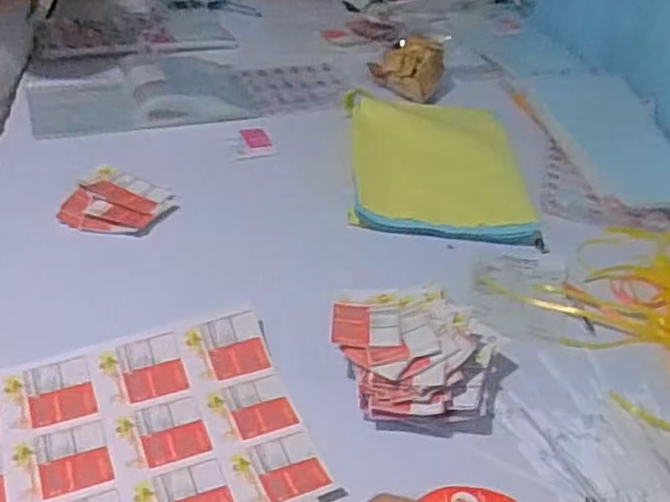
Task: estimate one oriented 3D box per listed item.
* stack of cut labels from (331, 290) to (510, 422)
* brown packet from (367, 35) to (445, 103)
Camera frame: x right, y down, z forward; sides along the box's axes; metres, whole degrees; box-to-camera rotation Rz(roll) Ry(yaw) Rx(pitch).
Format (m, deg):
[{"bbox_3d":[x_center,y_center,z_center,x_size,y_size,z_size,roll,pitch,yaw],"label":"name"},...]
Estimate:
[{"bbox_3d":[0.070,0.090,0.606,0.149,0.067,0.122,5,38,-2],"label":"stack of cut labels"},{"bbox_3d":[0.109,-0.289,1.084,0.114,0.070,0.080,21,40,18],"label":"brown packet"}]

